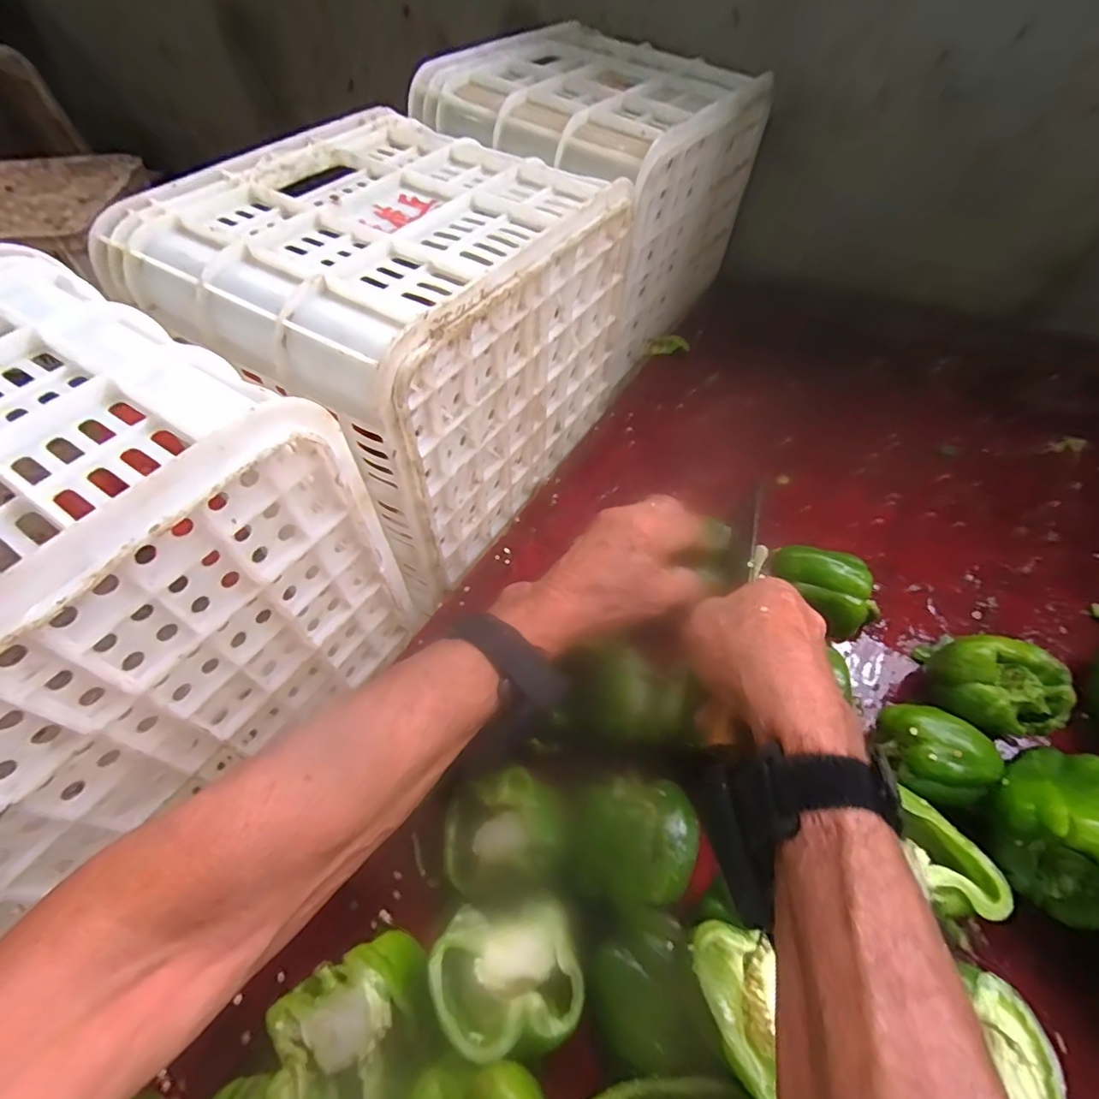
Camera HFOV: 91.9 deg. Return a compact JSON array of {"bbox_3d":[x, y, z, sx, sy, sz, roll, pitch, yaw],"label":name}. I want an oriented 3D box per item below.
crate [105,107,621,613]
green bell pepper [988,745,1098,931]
[{"bbox_3d":[-0.118,-0.226,0.529,0.292,0.236,0.408,30,59,19],"label":"crate"},{"bbox_3d":[0.327,0.172,0.332,0.090,0.082,0.076,-32,61,-21],"label":"green bell pepper"}]

